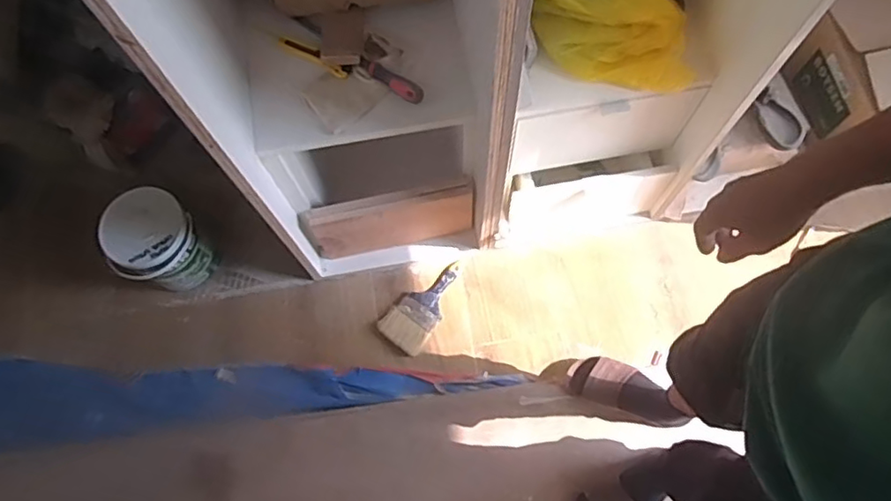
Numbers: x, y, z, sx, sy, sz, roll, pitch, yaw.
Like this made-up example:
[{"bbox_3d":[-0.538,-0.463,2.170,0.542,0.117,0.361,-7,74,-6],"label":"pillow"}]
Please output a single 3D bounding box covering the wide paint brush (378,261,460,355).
[{"bbox_3d":[-0.044,0.121,1.362,0.103,0.030,0.221,37,75,13],"label":"wide paint brush"}]

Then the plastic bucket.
[{"bbox_3d":[-0.607,-0.004,1.287,0.165,0.247,0.156,-1,70,2],"label":"plastic bucket"}]

